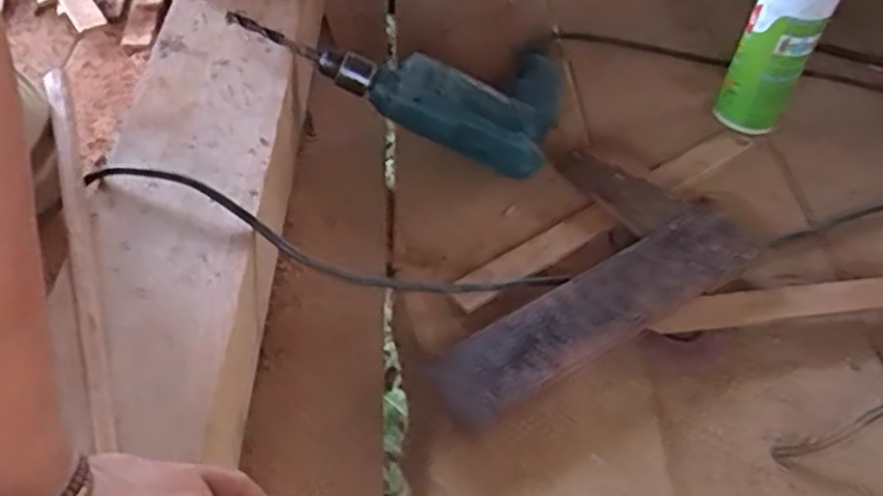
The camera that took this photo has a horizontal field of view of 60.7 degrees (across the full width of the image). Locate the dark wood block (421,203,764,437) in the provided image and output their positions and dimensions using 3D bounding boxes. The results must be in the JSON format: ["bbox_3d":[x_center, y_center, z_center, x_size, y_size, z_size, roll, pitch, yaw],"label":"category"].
[{"bbox_3d":[0.122,0.045,0.588,0.290,0.016,0.069,-27,50,-21],"label":"dark wood block"}]

